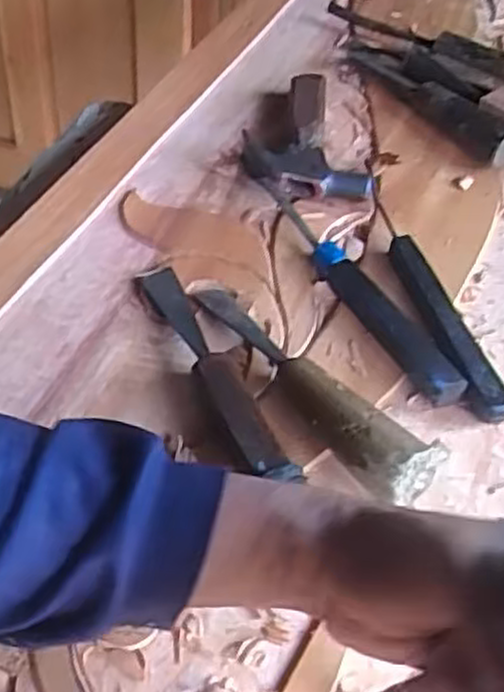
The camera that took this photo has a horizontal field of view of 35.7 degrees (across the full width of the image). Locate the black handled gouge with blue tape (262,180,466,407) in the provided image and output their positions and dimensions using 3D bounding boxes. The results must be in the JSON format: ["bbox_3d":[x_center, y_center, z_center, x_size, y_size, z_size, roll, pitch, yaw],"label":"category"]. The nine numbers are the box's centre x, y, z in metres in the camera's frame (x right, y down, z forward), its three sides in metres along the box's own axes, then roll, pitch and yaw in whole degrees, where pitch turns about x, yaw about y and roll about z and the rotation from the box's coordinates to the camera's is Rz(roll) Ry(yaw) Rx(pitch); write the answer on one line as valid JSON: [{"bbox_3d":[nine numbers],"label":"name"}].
[{"bbox_3d":[0.071,-0.046,0.541,0.028,0.026,0.227,-23,55,-18],"label":"black handled gouge with blue tape"}]

